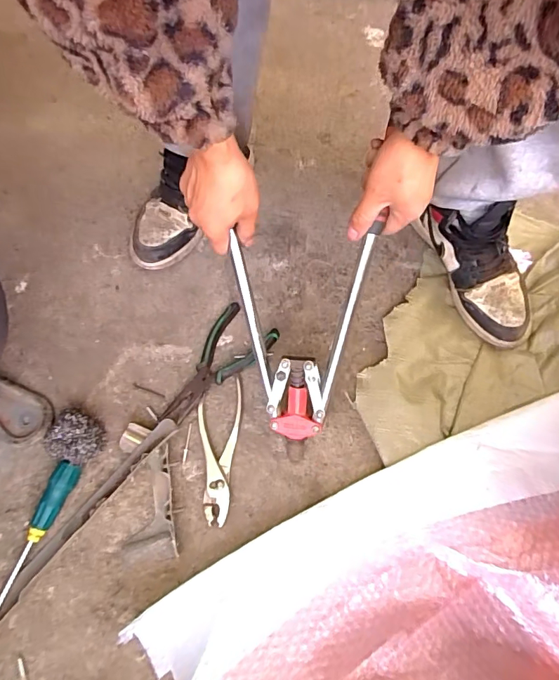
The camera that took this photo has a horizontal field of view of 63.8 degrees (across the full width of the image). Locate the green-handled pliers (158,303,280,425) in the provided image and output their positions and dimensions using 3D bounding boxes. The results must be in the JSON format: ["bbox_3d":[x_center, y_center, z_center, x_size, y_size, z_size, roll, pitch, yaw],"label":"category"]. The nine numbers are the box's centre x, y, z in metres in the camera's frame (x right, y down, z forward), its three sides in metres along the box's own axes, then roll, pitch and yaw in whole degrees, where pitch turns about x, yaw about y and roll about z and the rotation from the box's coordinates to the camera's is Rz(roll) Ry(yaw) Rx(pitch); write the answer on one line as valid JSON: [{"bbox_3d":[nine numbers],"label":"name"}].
[{"bbox_3d":[-0.092,0.034,0.610,0.084,0.021,0.180,38,71,15],"label":"green-handled pliers"}]

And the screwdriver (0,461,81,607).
[{"bbox_3d":[-0.301,0.250,0.510,0.032,0.026,0.231,22,68,9],"label":"screwdriver"}]

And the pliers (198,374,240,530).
[{"bbox_3d":[-0.080,0.136,0.571,0.055,0.014,0.180,1,66,0],"label":"pliers"}]

